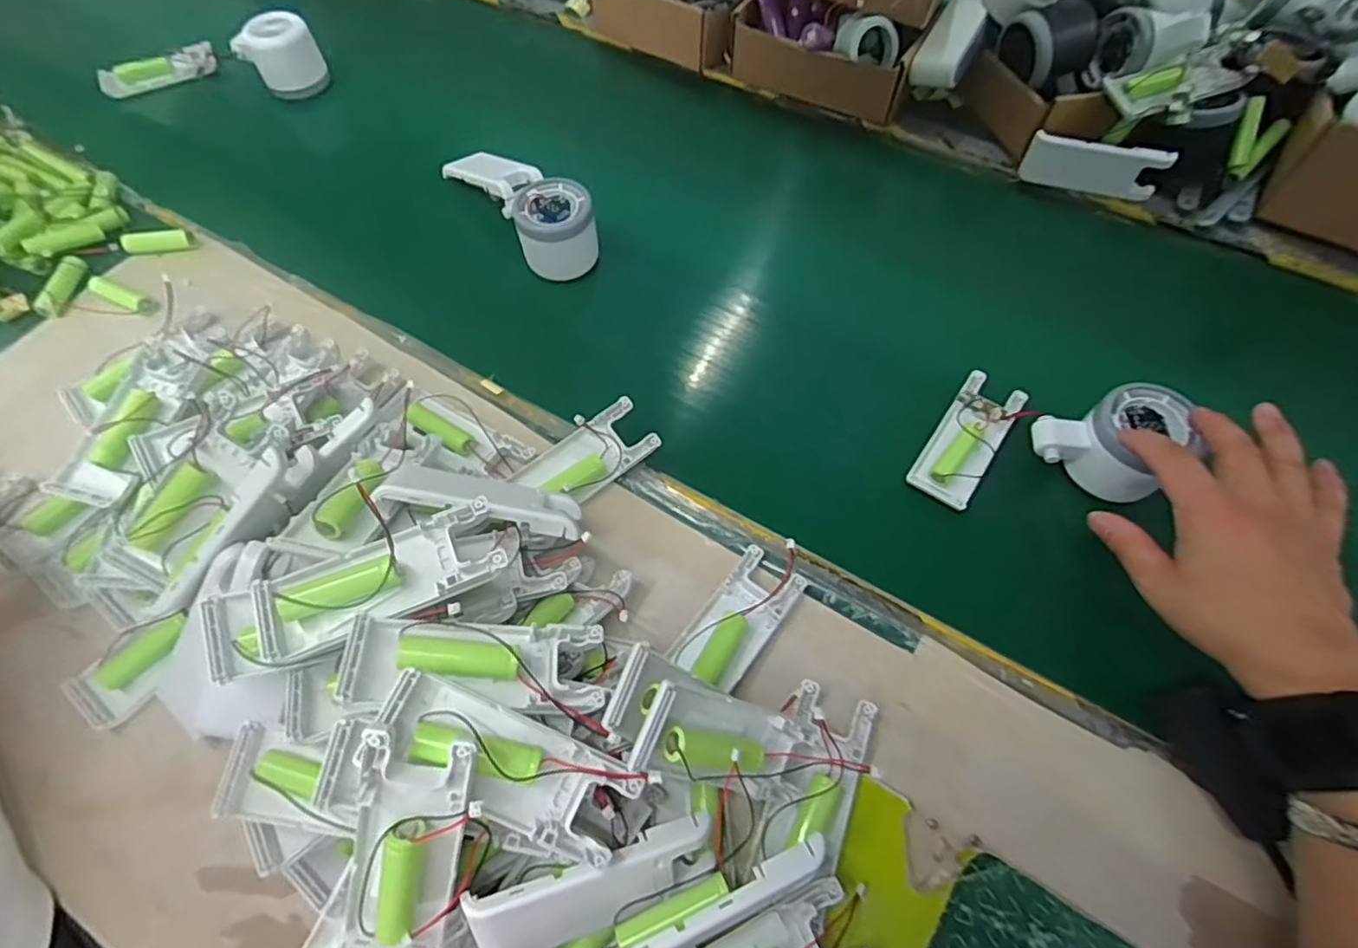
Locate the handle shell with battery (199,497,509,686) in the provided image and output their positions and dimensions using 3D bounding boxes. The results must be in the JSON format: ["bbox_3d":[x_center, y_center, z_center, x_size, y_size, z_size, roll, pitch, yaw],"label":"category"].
[{"bbox_3d":[-0.146,0.054,0.289,0.132,0.029,0.044,-19,62,-10],"label":"handle shell with battery"}]

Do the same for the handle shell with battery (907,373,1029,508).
[{"bbox_3d":[0.190,-0.024,0.424,0.040,0.017,0.103,32,66,17],"label":"handle shell with battery"}]

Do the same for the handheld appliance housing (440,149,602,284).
[{"bbox_3d":[-0.130,-0.222,0.520,0.054,0.052,0.163,-38,67,-18],"label":"handheld appliance housing"}]

